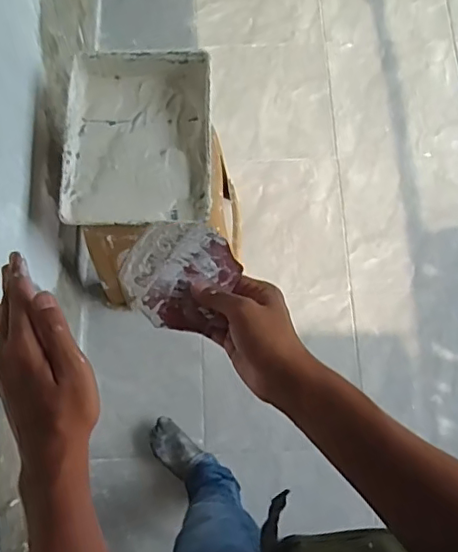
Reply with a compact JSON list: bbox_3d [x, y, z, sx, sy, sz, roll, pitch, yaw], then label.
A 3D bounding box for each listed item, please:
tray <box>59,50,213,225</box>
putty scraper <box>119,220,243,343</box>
[{"bbox_3d":[-0.175,-0.271,1.106,0.283,0.062,0.367,0,72,-1],"label":"tray"},{"bbox_3d":[-0.045,-0.004,0.506,0.099,0.008,0.097,16,77,6],"label":"putty scraper"}]

